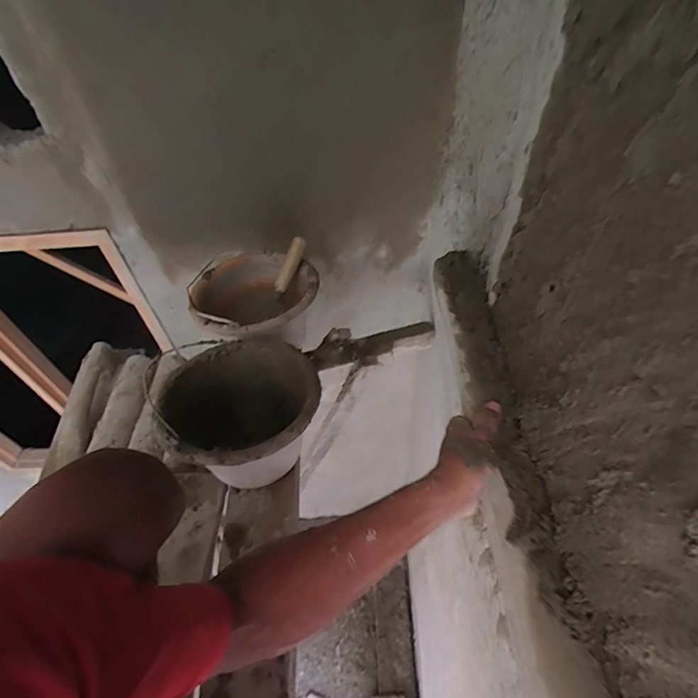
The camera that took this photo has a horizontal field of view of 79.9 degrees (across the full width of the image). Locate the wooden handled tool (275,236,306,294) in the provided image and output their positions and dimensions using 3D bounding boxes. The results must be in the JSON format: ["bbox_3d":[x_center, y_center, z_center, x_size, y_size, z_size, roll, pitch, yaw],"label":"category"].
[{"bbox_3d":[-0.124,-0.175,0.866,0.025,0.026,0.118,25,93,24],"label":"wooden handled tool"}]

